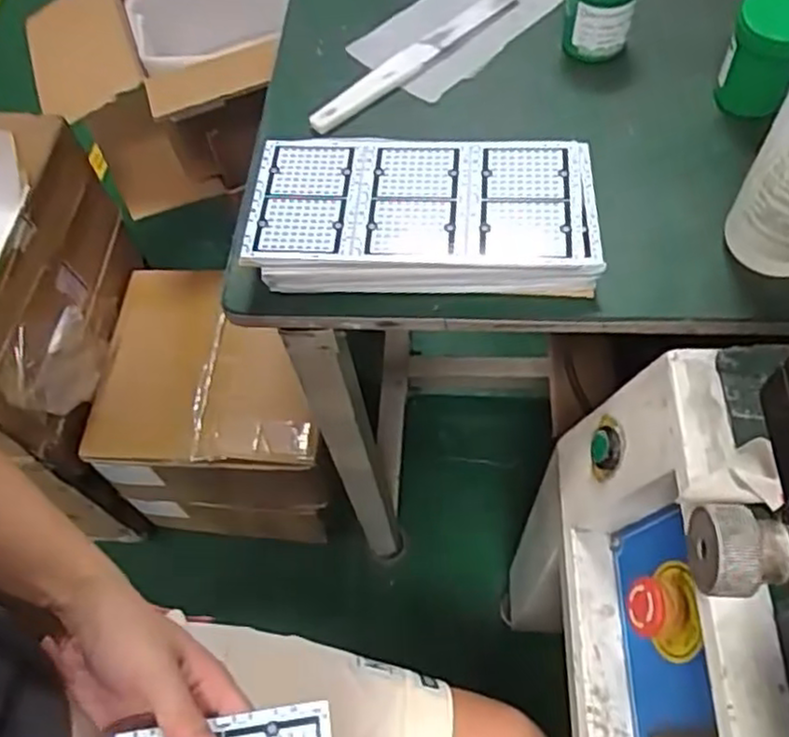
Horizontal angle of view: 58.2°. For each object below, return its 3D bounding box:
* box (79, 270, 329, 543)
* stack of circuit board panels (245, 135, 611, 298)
[{"bbox_3d":[-0.245,0.061,1.096,0.311,0.288,0.330,1,61,4],"label":"box"},{"bbox_3d":[0.019,-0.116,0.543,0.258,0.045,0.129,2,61,4],"label":"stack of circuit board panels"}]

